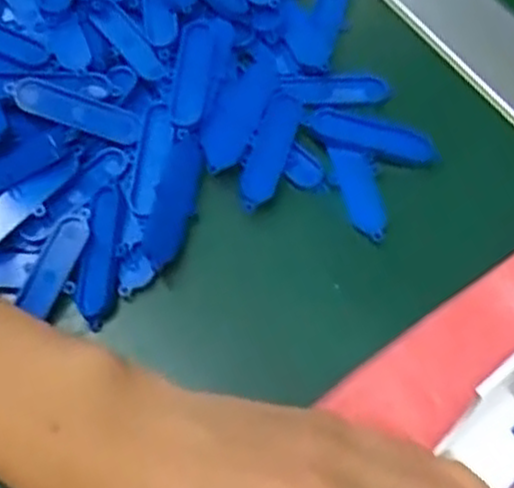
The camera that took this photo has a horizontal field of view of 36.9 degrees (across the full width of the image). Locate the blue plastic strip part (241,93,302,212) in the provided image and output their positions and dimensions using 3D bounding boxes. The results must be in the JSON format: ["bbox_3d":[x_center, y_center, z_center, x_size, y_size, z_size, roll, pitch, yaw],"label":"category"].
[{"bbox_3d":[0.006,-0.039,0.321,0.015,0.005,0.054,17,67,7],"label":"blue plastic strip part"}]

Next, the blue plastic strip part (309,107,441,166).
[{"bbox_3d":[0.050,-0.045,0.326,0.053,0.004,0.019,16,67,7],"label":"blue plastic strip part"}]

